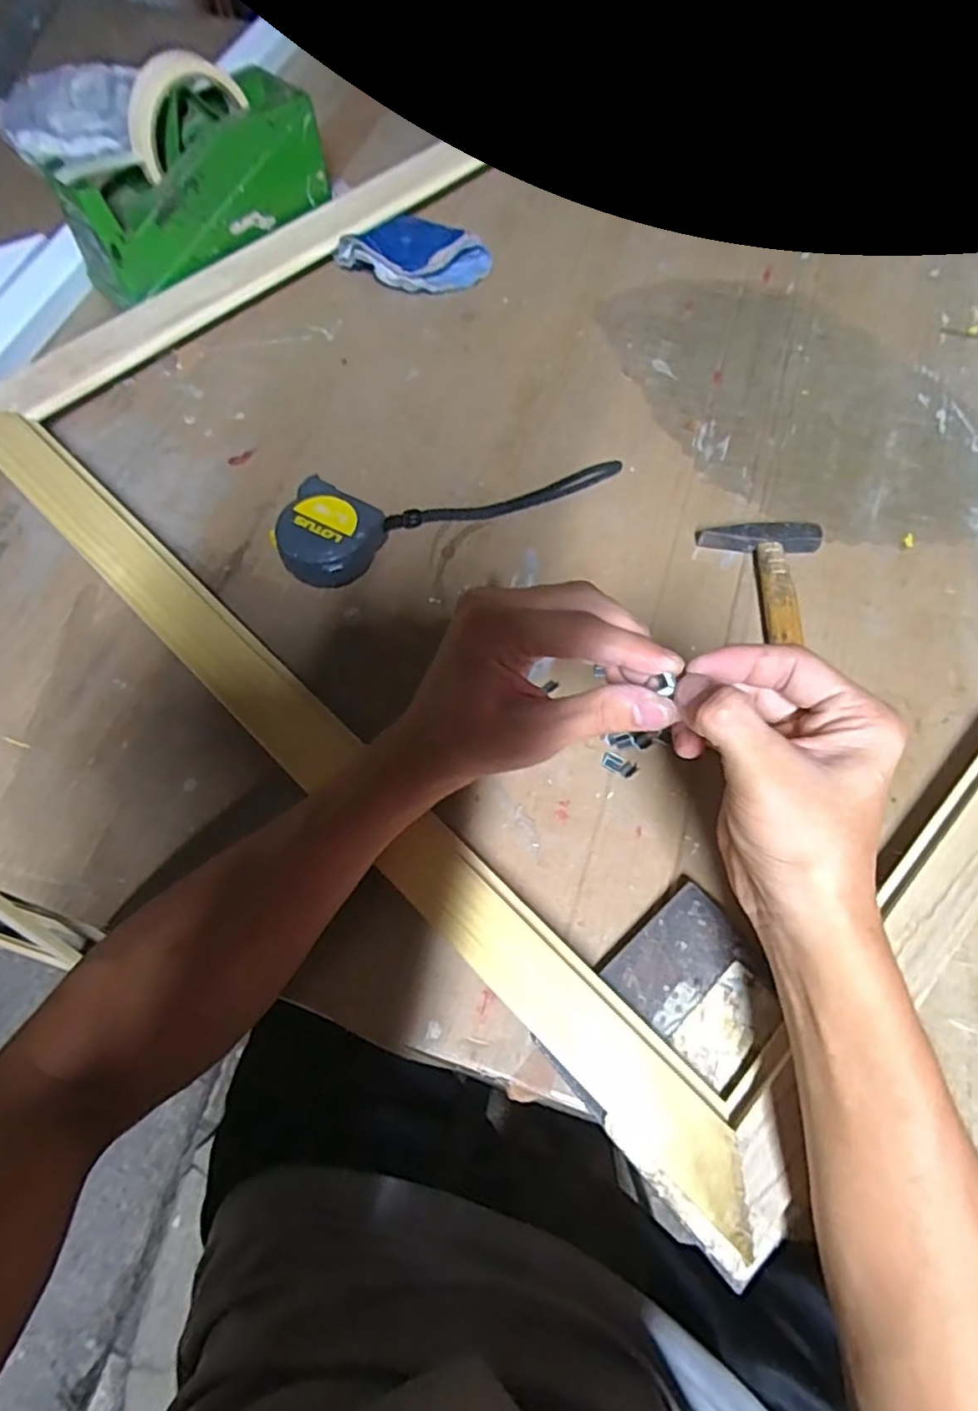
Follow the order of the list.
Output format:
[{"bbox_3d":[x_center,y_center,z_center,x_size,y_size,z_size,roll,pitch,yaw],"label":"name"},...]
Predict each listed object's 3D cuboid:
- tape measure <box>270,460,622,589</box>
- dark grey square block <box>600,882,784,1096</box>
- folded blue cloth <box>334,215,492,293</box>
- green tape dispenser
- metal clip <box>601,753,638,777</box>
[{"bbox_3d":[-0.030,-0.152,0.453,0.241,0.035,0.077,-27,69,-13],"label":"tape measure"},{"bbox_3d":[0.107,0.139,0.337,0.067,0.013,0.072,-41,72,-18],"label":"dark grey square block"},{"bbox_3d":[-0.062,-0.373,0.551,0.122,0.031,0.044,-8,66,-5],"label":"folded blue cloth"},{"bbox_3d":[-0.226,-0.402,0.515,0.066,0.116,0.197,41,71,16],"label":"green tape dispenser"},{"bbox_3d":[0.076,0.035,0.389,0.021,0.004,0.010,26,67,10],"label":"metal clip"}]

